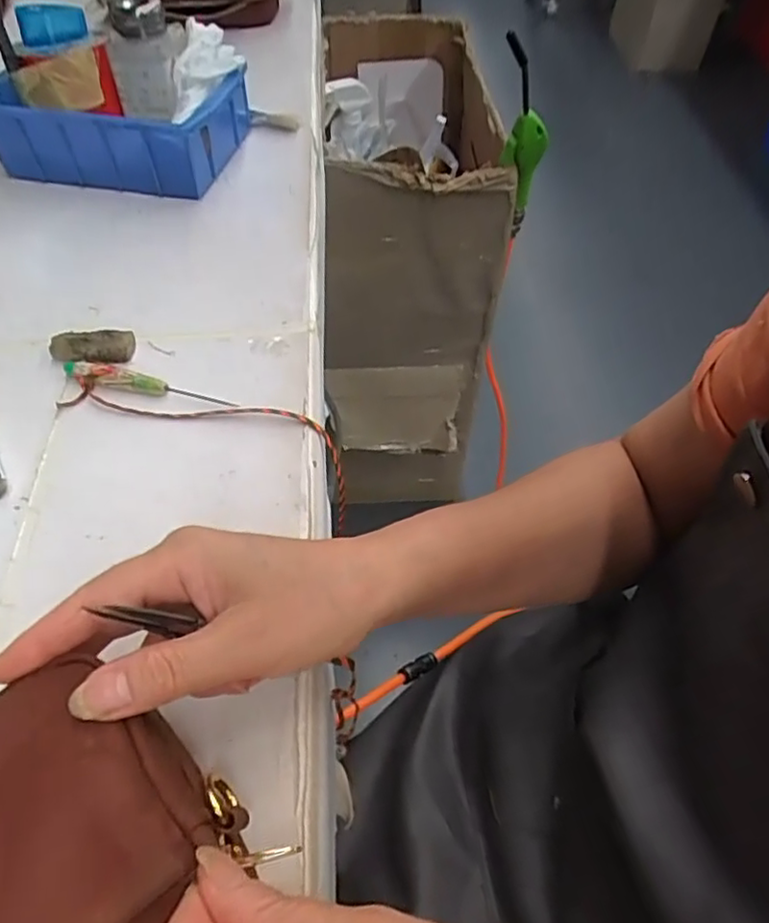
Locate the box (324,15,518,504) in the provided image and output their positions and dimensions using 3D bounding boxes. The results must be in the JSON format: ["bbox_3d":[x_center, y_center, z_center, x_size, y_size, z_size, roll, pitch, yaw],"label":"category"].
[{"bbox_3d":[0.036,-0.288,1.043,0.248,0.633,0.498,1,53,0],"label":"box"}]

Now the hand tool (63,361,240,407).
[{"bbox_3d":[-0.147,-0.049,0.394,0.116,0.011,0.015,9,55,9],"label":"hand tool"}]

